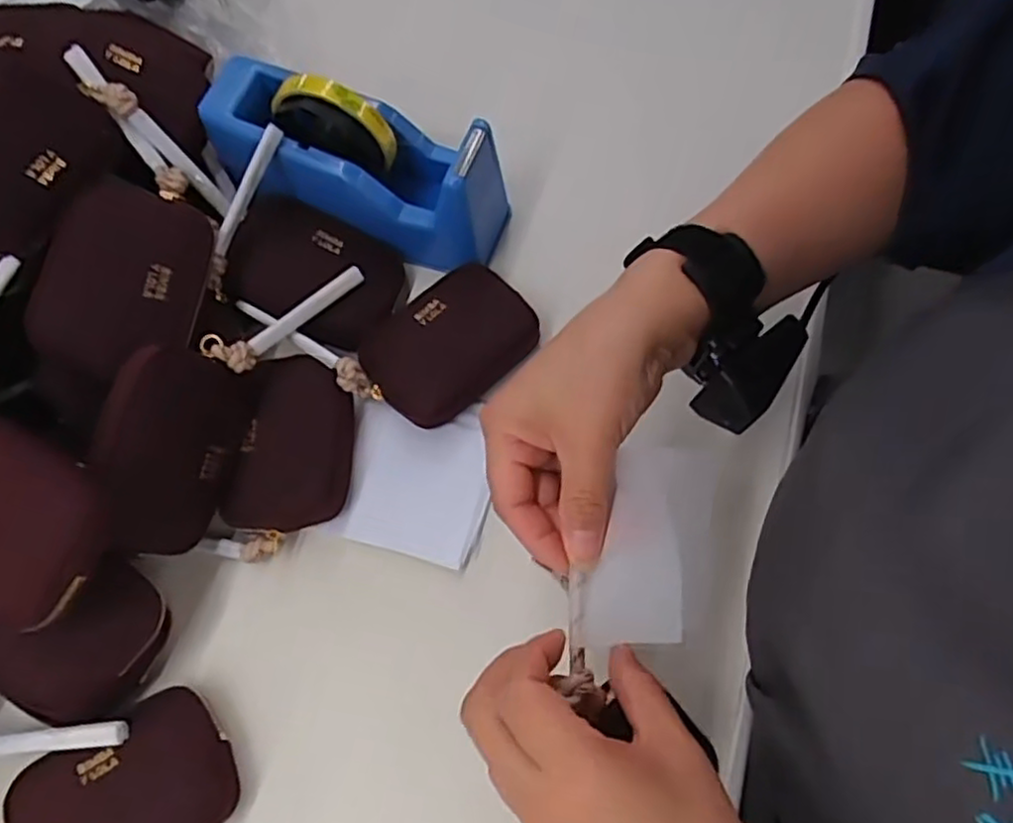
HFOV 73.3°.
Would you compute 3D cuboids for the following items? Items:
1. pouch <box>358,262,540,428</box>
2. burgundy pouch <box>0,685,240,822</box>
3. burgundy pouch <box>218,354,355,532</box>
[{"bbox_3d":[-0.038,-0.047,0.468,0.113,0.025,0.082,-37,72,-11],"label":"pouch"},{"bbox_3d":[-0.213,0.215,0.378,0.118,0.028,0.078,-28,70,-7],"label":"burgundy pouch"},{"bbox_3d":[-0.137,0.021,0.445,0.073,0.030,0.113,6,70,5],"label":"burgundy pouch"}]

